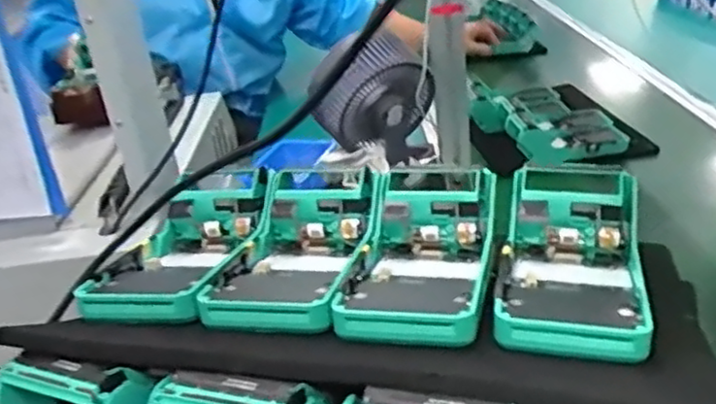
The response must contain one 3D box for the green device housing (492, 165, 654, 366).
[{"bbox_3d":[0.118,0.034,0.397,0.076,0.046,0.162,1,22,18],"label":"green device housing"}]

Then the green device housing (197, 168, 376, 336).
[{"bbox_3d":[-0.036,0.033,0.436,0.075,0.043,0.155,-1,22,12],"label":"green device housing"}]

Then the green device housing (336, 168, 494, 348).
[{"bbox_3d":[0.038,0.033,0.417,0.074,0.040,0.158,0,22,15],"label":"green device housing"}]

